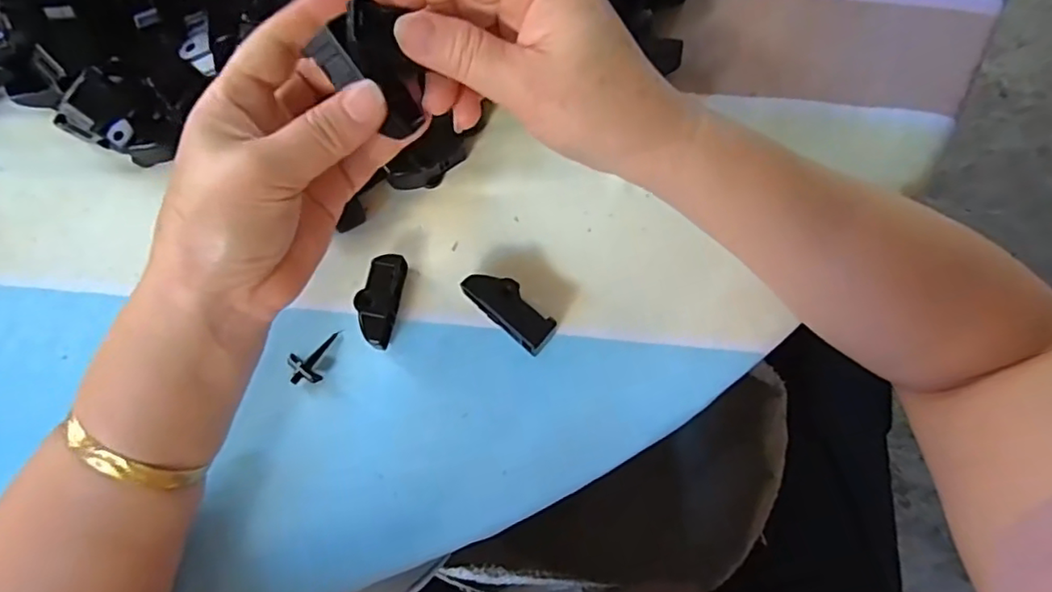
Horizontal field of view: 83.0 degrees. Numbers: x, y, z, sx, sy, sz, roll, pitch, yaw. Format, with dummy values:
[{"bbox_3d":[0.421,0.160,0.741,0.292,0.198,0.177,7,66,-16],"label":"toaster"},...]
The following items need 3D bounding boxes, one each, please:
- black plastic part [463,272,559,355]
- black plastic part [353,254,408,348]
[{"bbox_3d":[-0.008,0.007,0.292,0.048,0.023,0.020,43,79,12],"label":"black plastic part"},{"bbox_3d":[-0.071,0.003,0.296,0.020,0.019,0.046,7,74,3],"label":"black plastic part"}]

